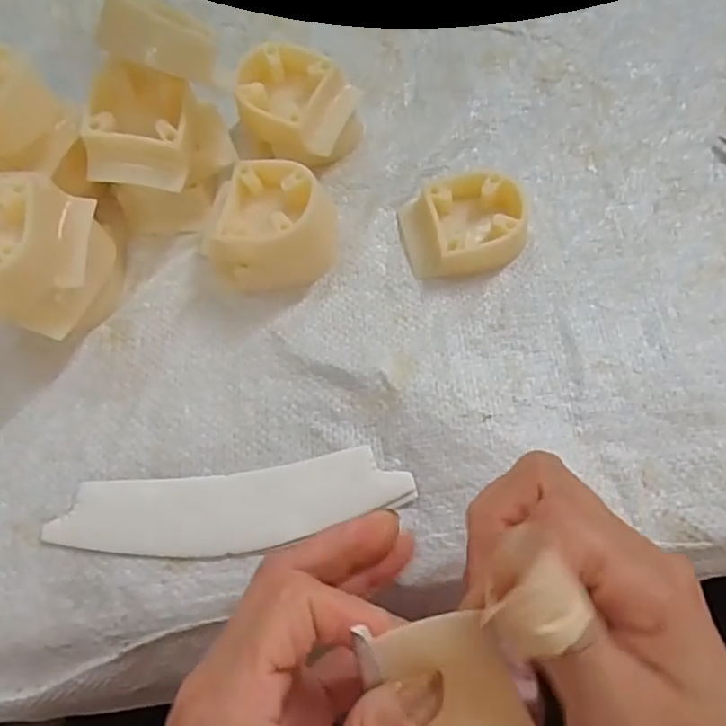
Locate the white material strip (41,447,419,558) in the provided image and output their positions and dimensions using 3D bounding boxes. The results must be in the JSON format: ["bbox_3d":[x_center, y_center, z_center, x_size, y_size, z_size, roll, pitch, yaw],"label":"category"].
[{"bbox_3d":[-0.057,0.064,0.263,0.154,0.005,0.036,-7,68,-1],"label":"white material strip"}]

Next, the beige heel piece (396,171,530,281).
[{"bbox_3d":[0.051,-0.069,0.305,0.060,0.022,0.048,-9,68,-1],"label":"beige heel piece"}]

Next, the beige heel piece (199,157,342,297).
[{"bbox_3d":[-0.044,-0.064,0.294,0.057,0.043,0.055,-1,68,2],"label":"beige heel piece"}]

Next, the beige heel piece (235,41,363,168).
[{"bbox_3d":[-0.033,-0.136,0.324,0.064,0.039,0.055,35,73,15],"label":"beige heel piece"}]

